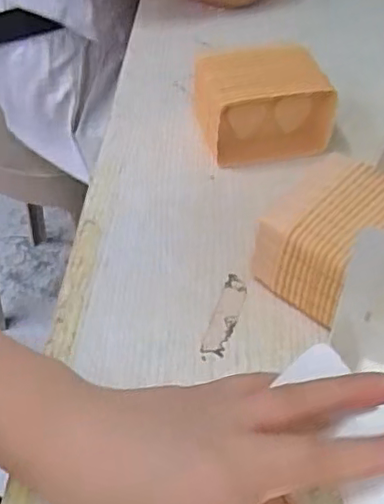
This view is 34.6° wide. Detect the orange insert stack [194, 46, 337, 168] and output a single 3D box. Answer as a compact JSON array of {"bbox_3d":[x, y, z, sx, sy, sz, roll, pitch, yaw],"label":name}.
[{"bbox_3d":[0.058,-0.124,0.528,0.105,0.069,0.078,-8,49,-6],"label":"orange insert stack"}]

